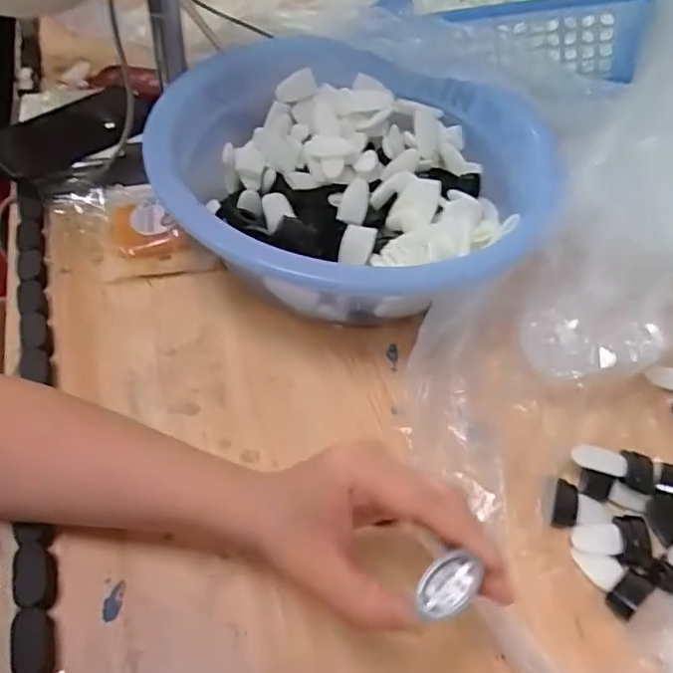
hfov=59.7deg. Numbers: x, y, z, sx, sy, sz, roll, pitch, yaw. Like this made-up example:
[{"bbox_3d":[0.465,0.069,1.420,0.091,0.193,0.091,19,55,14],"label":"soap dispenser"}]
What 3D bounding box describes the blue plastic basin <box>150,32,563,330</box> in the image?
[{"bbox_3d":[0.008,-0.132,0.526,0.324,0.111,0.322,2,52,-3],"label":"blue plastic basin"}]

